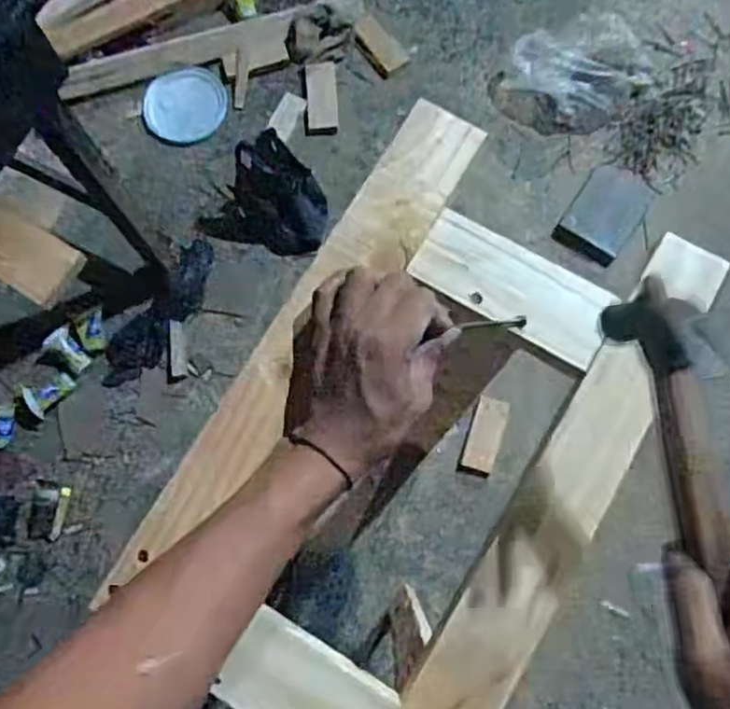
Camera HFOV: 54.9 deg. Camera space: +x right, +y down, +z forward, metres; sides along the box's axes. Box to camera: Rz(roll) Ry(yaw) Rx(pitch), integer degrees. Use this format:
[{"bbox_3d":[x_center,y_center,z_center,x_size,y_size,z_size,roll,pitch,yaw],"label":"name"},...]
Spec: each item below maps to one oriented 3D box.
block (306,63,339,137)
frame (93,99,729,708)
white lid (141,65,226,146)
[{"bbox_3d":[-0.094,-0.565,1.550,0.067,0.021,0.152,0,97,1],"label":"block"},{"bbox_3d":[0.040,0.049,0.476,0.258,0.027,0.421,31,78,8],"label":"frame"},{"bbox_3d":[-0.392,-0.549,1.542,0.167,0.018,0.165,19,90,-7],"label":"white lid"}]

